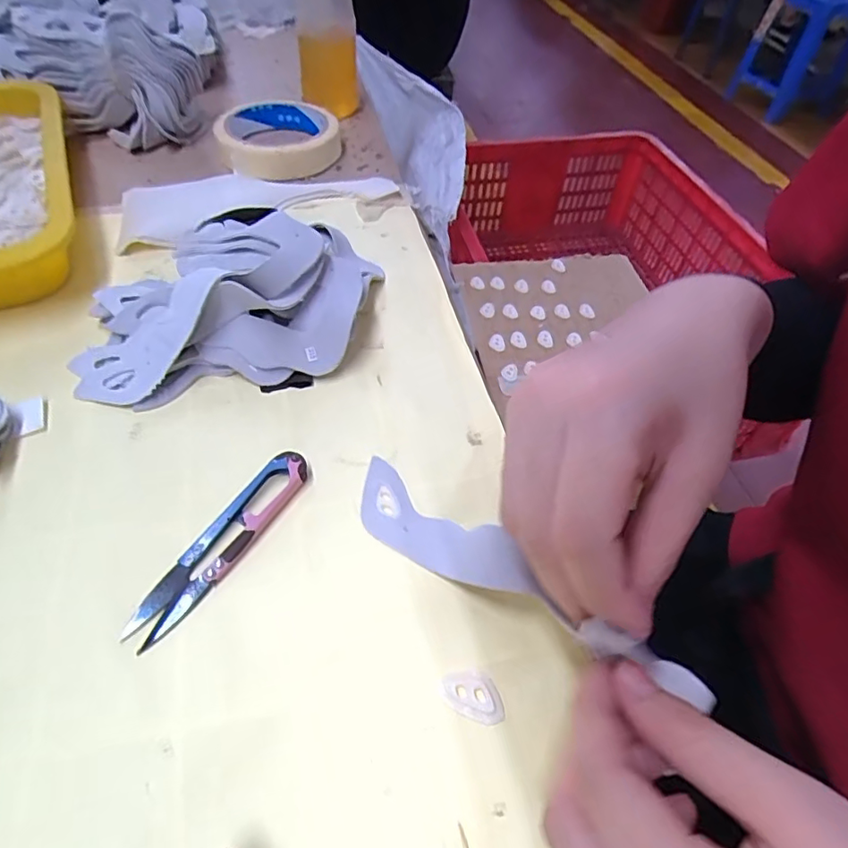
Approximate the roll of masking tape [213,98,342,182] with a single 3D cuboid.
[{"bbox_3d":[-0.118,-0.234,0.461,0.095,0.030,0.095,1,47,-1],"label":"roll of masking tape"}]

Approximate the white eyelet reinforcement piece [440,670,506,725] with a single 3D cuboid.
[{"bbox_3d":[0.019,0.103,0.214,0.026,0.004,0.016,21,50,16],"label":"white eyelet reinforcement piece"}]

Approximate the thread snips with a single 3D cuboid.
[{"bbox_3d":[-0.086,0.050,0.243,0.020,0.010,0.098,25,52,20],"label":"thread snips"}]

